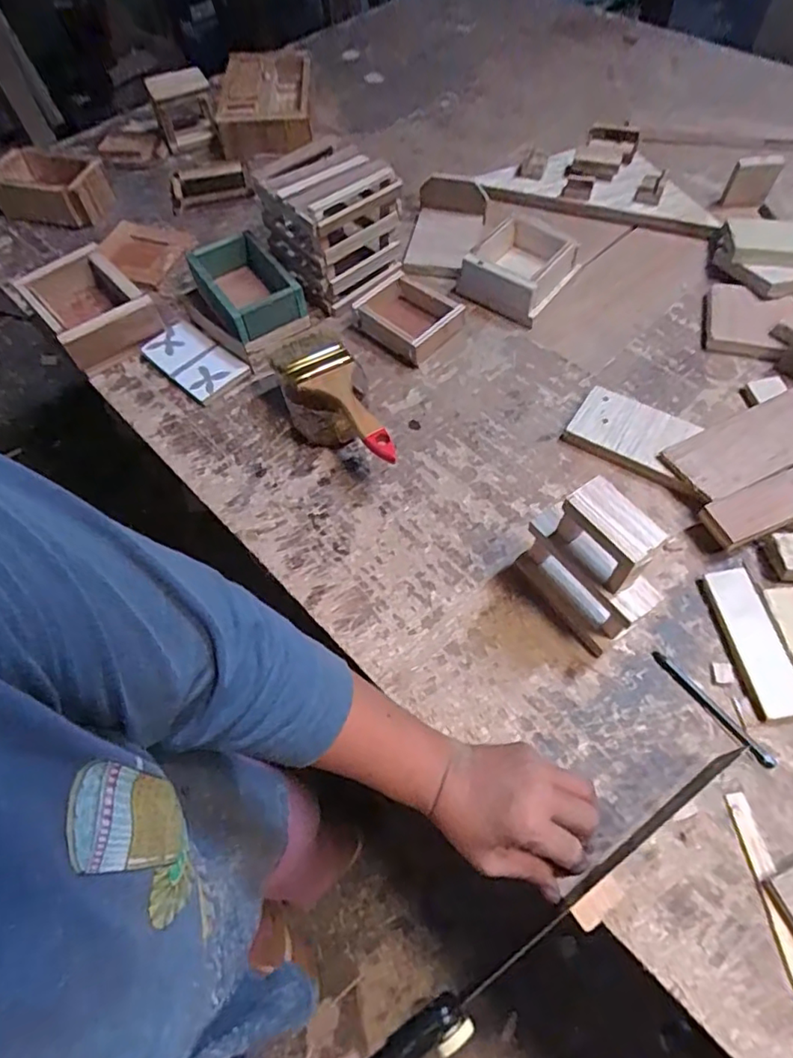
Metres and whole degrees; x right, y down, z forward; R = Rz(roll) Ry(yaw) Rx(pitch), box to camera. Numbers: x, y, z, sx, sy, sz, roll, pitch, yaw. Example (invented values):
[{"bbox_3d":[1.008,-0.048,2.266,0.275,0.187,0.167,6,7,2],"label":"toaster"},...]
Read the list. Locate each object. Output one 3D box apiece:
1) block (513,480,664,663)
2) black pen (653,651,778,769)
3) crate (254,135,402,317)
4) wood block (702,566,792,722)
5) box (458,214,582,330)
[{"bbox_3d":[0.157,0.030,0.465,0.048,0.143,0.105,-33,64,-13],"label":"block"},{"bbox_3d":[0.258,0.145,0.472,0.012,0.006,0.114,-34,65,-13],"label":"black pen"},{"bbox_3d":[-0.078,-0.377,0.719,0.130,0.123,0.135,-37,65,-15],"label":"crate"},{"bbox_3d":[0.304,0.095,0.493,0.039,0.015,0.127,-10,62,-1],"label":"wood block"},{"bbox_3d":[0.152,-0.324,0.714,0.109,0.051,0.118,33,69,20],"label":"box"}]

